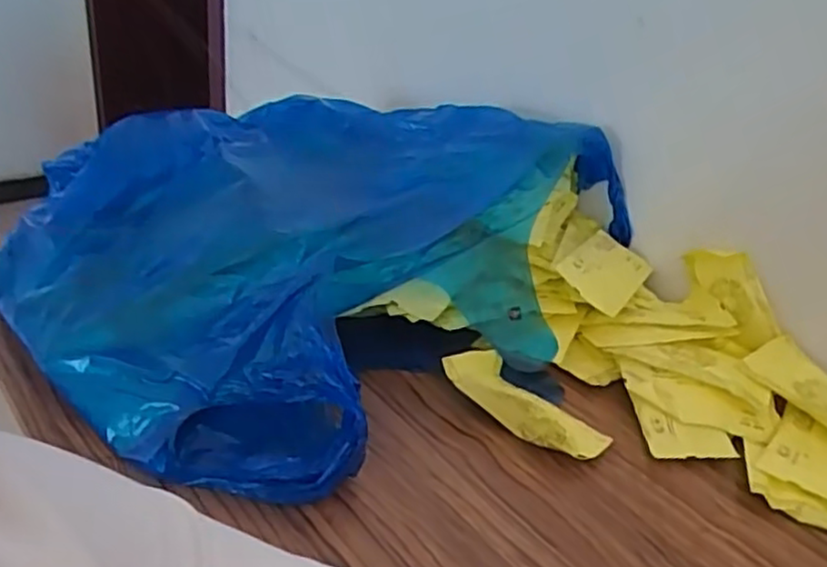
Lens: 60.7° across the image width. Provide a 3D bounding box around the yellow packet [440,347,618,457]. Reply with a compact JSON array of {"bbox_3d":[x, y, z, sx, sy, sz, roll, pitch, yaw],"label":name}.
[{"bbox_3d":[0.113,0.121,0.704,0.166,0.043,0.076,25,36,26],"label":"yellow packet"}]

